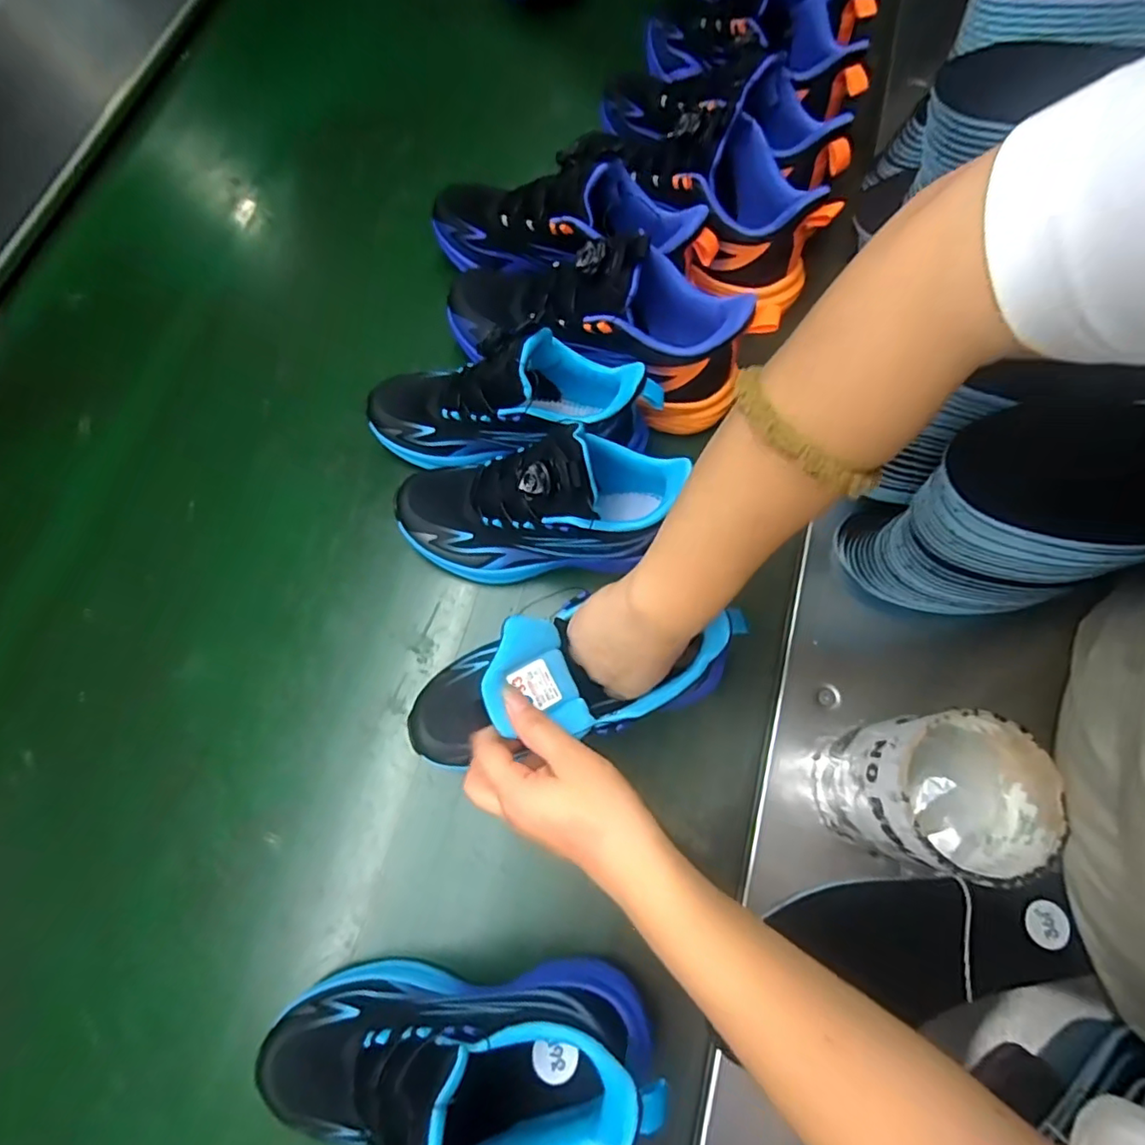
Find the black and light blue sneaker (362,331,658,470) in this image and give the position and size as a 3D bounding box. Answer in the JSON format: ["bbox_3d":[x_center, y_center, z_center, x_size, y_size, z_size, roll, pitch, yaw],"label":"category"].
[{"bbox_3d":[-0.051,-0.138,0.442,0.230,0.118,0.084,-5,71,15],"label":"black and light blue sneaker"}]

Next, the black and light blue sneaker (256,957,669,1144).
[{"bbox_3d":[-0.066,0.270,0.314,0.226,0.135,0.081,-1,72,2],"label":"black and light blue sneaker"}]

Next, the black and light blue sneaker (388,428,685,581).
[{"bbox_3d":[-0.030,-0.051,0.414,0.198,0.138,0.076,-3,72,1],"label":"black and light blue sneaker"}]

